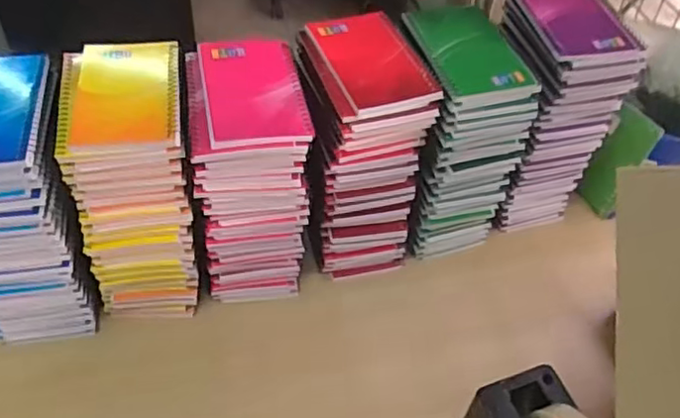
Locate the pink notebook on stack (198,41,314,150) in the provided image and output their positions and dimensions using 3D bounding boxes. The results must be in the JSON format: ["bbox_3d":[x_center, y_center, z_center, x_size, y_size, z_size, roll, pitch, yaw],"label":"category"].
[{"bbox_3d":[-0.074,-0.102,0.539,0.079,0.007,0.130,-7,49,-11],"label":"pink notebook on stack"}]

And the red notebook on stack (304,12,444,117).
[{"bbox_3d":[0.030,-0.136,0.576,0.085,0.011,0.125,-12,51,-16],"label":"red notebook on stack"}]

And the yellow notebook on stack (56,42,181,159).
[{"bbox_3d":[-0.181,-0.097,0.524,0.095,0.014,0.133,-6,49,-10],"label":"yellow notebook on stack"}]

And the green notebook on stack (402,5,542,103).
[{"bbox_3d":[0.119,-0.151,0.598,0.089,0.014,0.133,-9,50,-13],"label":"green notebook on stack"}]

